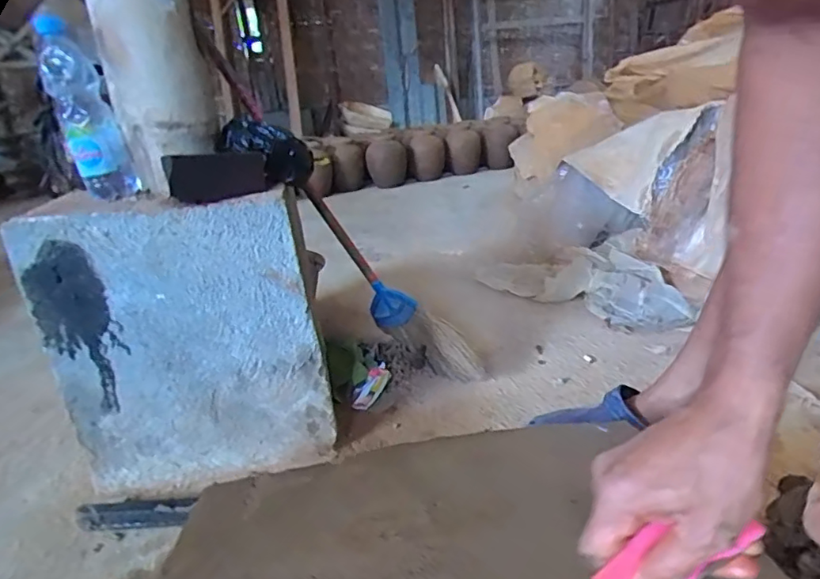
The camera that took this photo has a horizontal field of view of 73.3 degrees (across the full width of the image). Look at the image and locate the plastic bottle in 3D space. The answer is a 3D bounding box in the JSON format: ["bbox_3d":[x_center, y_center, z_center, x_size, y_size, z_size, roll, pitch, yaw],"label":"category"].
[{"bbox_3d":[-0.443,-0.241,0.758,0.076,0.228,0.071,-18,24,-27],"label":"plastic bottle"}]

